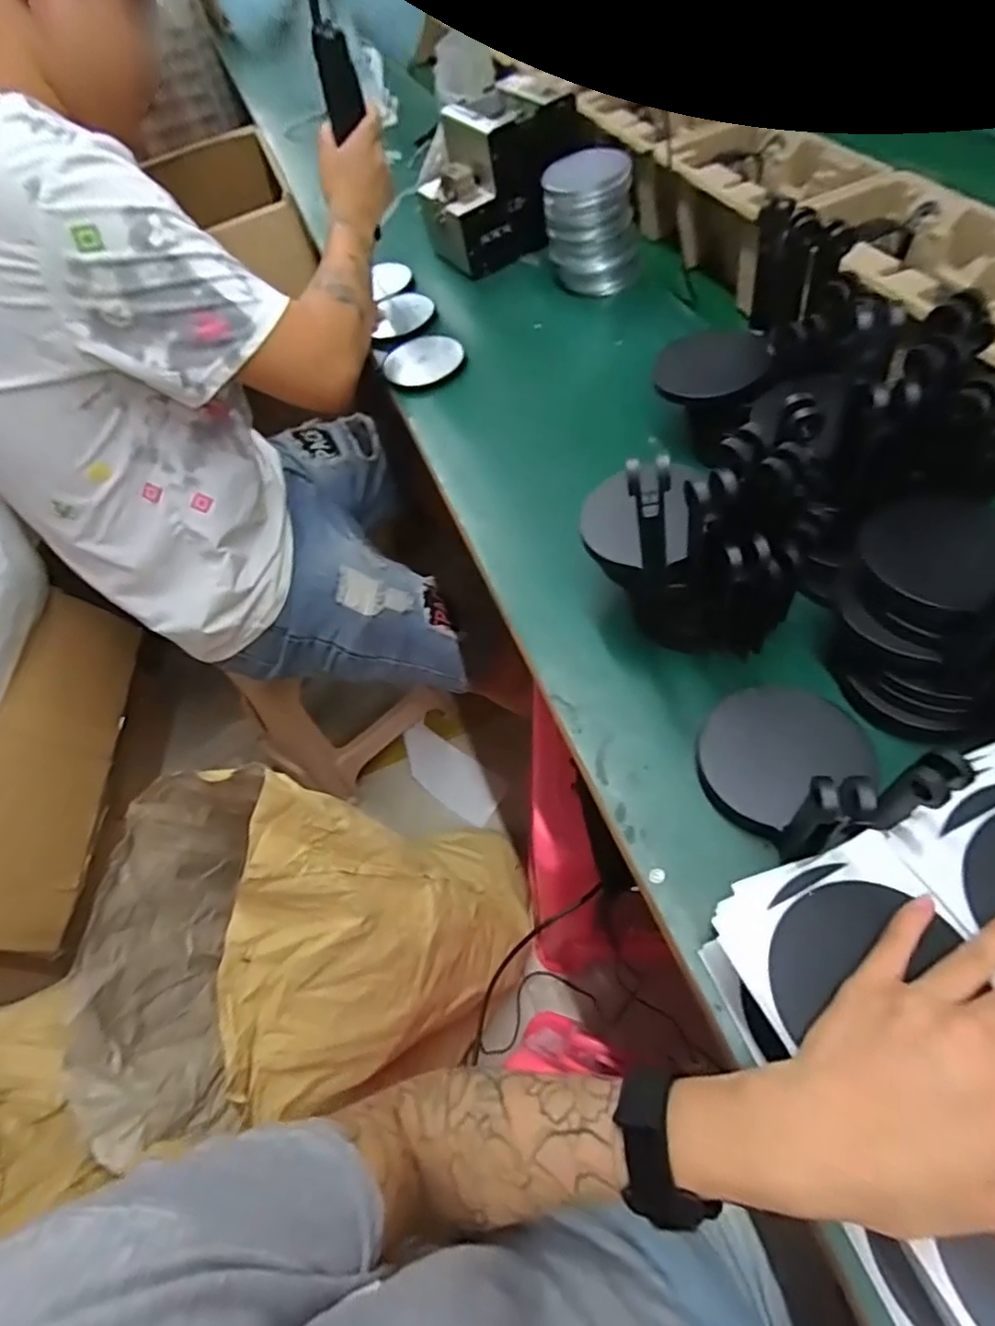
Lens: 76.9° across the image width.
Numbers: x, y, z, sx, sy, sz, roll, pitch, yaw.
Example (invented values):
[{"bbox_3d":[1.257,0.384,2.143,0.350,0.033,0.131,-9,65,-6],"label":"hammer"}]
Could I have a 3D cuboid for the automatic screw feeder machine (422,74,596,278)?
[{"bbox_3d":[0.014,-0.624,0.809,0.199,0.145,0.161,-28,59,-14],"label":"automatic screw feeder machine"}]

